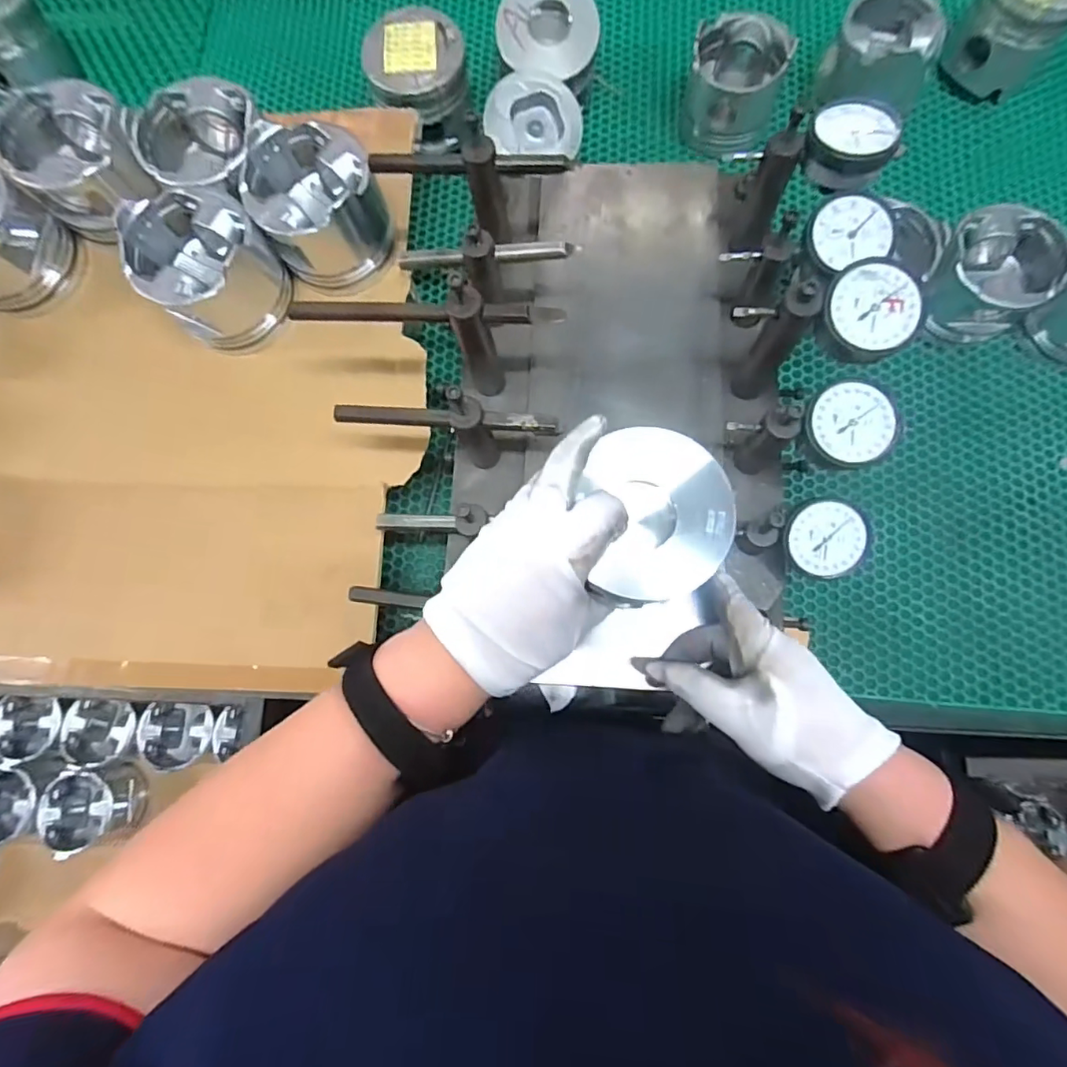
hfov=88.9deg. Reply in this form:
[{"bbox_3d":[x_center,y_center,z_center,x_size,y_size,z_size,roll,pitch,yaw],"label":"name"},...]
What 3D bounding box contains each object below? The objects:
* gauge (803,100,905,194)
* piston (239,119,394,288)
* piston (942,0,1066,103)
[{"bbox_3d":[0.202,-0.248,0.351,0.049,0.031,0.049,-6,79,2],"label":"gauge"},{"bbox_3d":[-0.179,-0.266,0.452,0.091,0.082,0.099,0,80,3],"label":"piston"},{"bbox_3d":[0.490,-0.518,0.561,0.095,0.111,0.098,39,84,9],"label":"piston"}]

